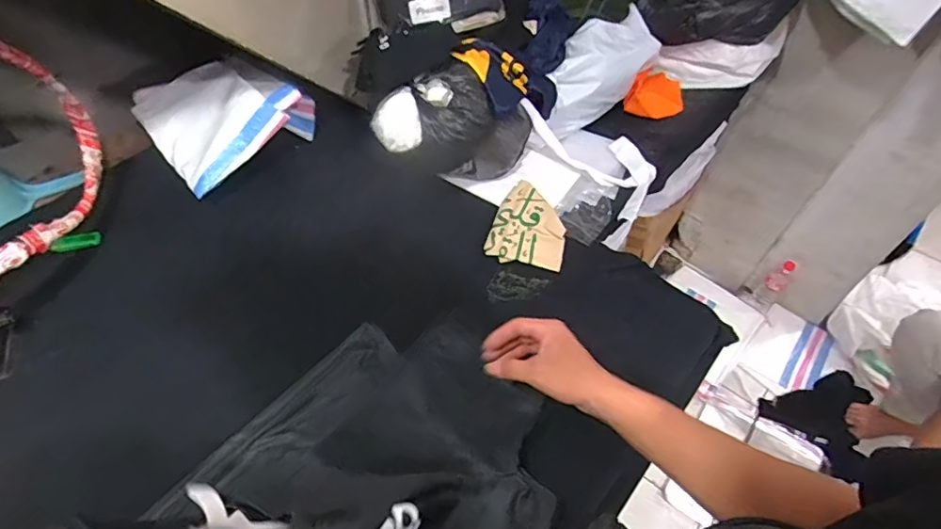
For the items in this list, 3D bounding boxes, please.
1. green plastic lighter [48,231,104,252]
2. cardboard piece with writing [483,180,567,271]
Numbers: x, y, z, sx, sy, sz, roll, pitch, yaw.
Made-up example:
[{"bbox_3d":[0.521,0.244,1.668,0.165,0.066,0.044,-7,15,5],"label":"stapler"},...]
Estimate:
[{"bbox_3d":[-0.648,-0.038,0.880,0.018,0.023,0.074,33,34,22],"label":"green plastic lighter"},{"bbox_3d":[0.096,-0.066,0.863,0.120,0.014,0.138,12,72,5],"label":"cardboard piece with writing"}]

